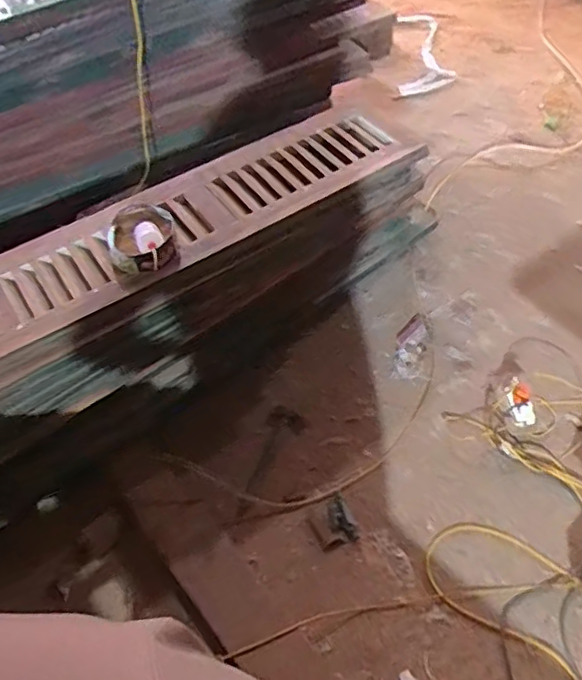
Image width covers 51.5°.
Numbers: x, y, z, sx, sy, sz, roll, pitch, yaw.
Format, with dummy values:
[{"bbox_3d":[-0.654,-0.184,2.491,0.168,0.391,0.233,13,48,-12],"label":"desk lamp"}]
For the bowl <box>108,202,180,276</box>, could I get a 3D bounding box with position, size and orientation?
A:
[{"bbox_3d":[-0.315,-0.209,1.289,0.143,0.071,0.166,-21,52,-9],"label":"bowl"}]

